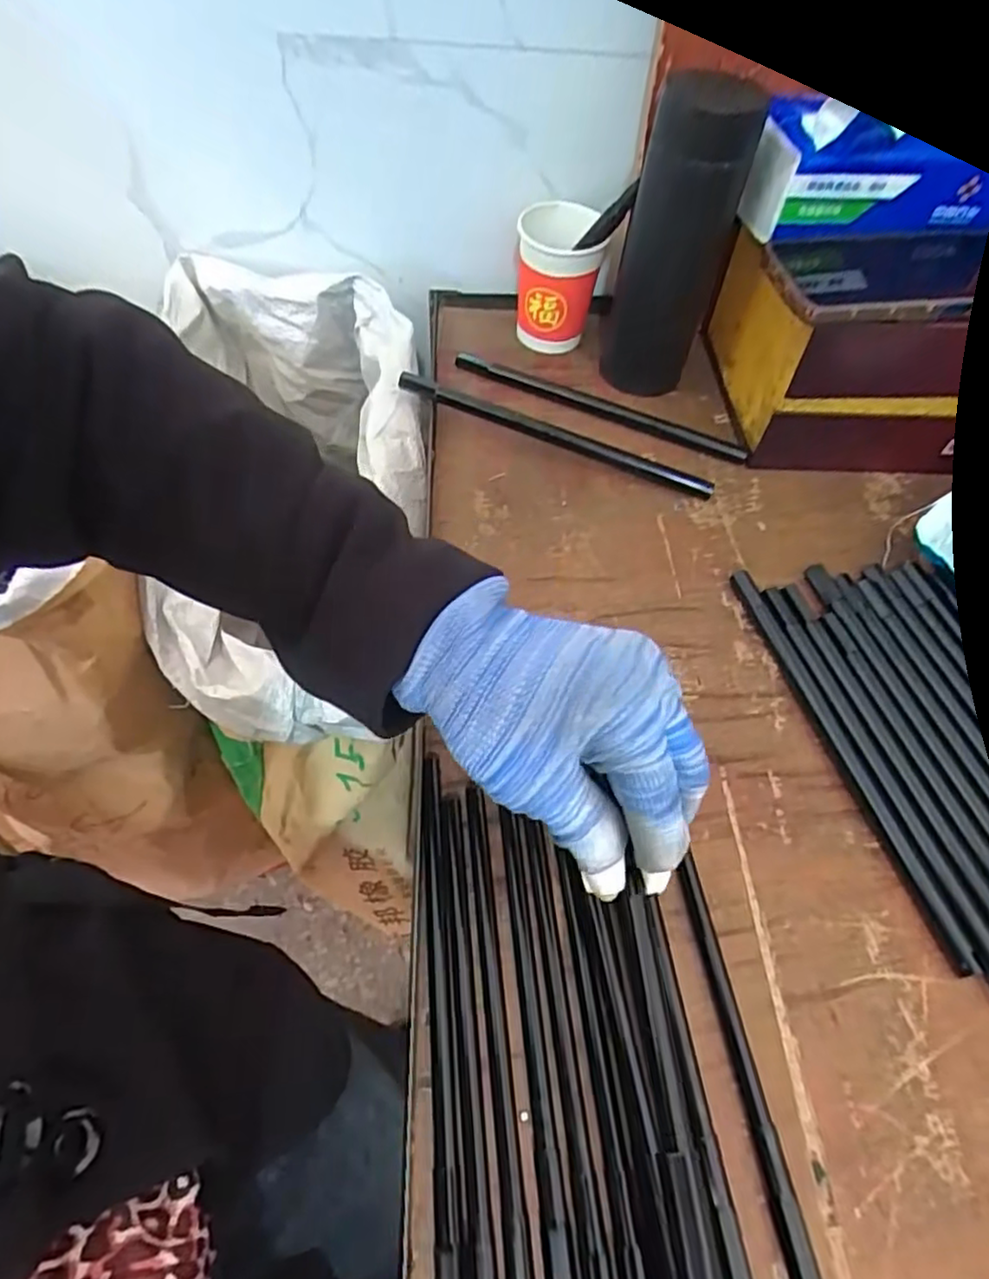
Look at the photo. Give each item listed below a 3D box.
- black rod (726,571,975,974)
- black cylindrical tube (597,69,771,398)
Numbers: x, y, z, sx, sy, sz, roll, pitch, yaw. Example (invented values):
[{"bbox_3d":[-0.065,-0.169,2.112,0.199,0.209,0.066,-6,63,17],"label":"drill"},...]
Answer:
[{"bbox_3d":[0.183,0.054,0.355,0.013,0.007,0.227,-11,56,-11],"label":"black rod"},{"bbox_3d":[0.125,-0.277,0.467,0.071,0.187,0.060,16,56,8],"label":"black cylindrical tube"}]

